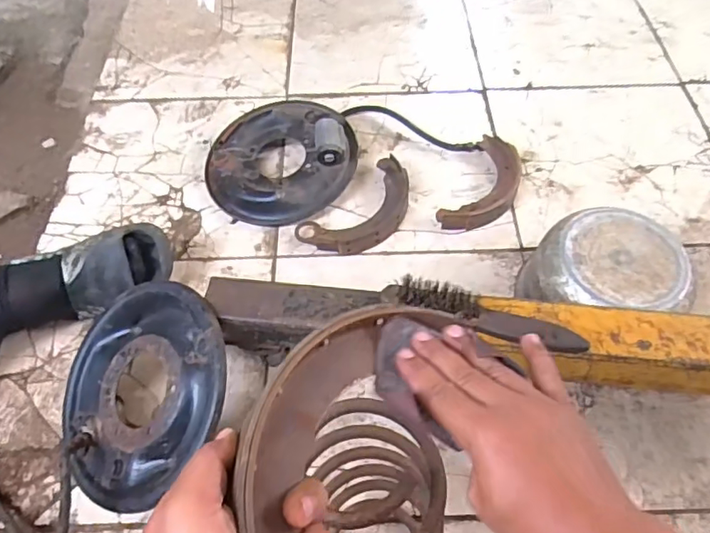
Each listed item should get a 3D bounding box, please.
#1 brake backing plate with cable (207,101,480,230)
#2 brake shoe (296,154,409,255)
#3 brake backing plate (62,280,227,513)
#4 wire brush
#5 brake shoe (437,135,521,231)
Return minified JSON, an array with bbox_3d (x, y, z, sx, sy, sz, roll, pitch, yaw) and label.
[{"bbox_3d":[-0.040,-0.233,1.029,0.473,0.083,0.247,-22,59,-12],"label":"brake backing plate with cable"},{"bbox_3d":[0.017,-0.096,0.958,0.121,0.031,0.224,38,65,23],"label":"brake shoe"},{"bbox_3d":[-0.267,0.149,0.710,0.270,0.040,0.244,-50,60,7],"label":"brake backing plate"},{"bbox_3d":[0.146,0.055,0.646,0.232,0.034,0.033,16,57,12],"label":"wire brush"},{"bbox_3d":[0.230,-0.139,0.980,0.098,0.029,0.220,26,61,17],"label":"brake shoe"}]

